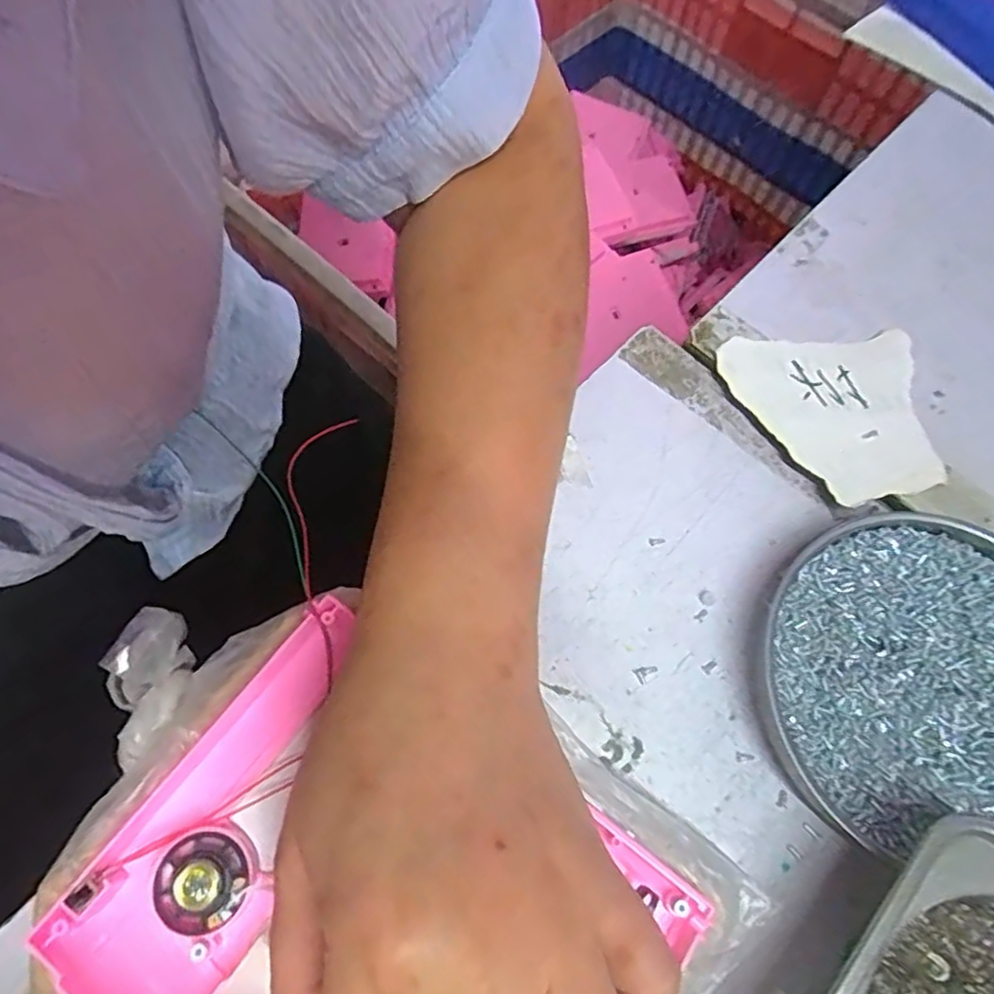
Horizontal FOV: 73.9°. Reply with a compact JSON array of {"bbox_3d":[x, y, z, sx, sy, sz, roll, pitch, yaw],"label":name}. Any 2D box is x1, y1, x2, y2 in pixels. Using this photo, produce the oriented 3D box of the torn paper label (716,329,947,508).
[{"bbox_3d":[0.159,-0.040,0.314,0.091,0.008,0.084,-2,68,-3],"label":"torn paper label"}]

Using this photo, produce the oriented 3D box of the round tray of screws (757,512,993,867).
[{"bbox_3d":[0.176,0.070,0.263,0.133,0.017,0.122,1,68,-2],"label":"round tray of screws"}]

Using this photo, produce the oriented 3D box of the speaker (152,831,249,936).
[{"bbox_3d":[-0.093,0.121,0.206,0.028,0.005,0.027,1,68,-2],"label":"speaker"}]

